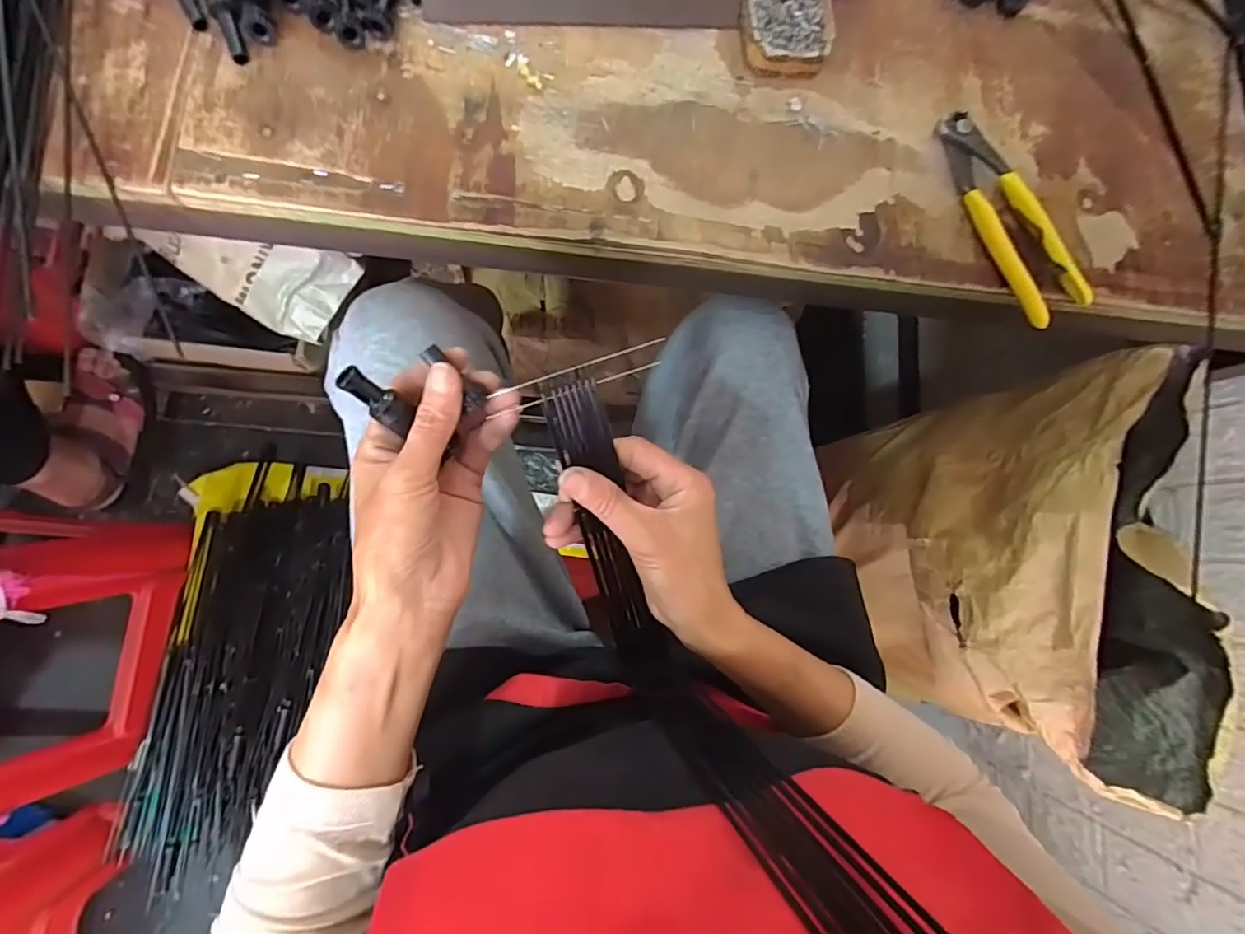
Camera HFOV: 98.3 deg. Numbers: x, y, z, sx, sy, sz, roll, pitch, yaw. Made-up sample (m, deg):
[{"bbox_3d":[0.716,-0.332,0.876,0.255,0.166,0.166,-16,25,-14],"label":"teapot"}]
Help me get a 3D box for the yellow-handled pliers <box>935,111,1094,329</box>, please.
[{"bbox_3d":[0.271,-0.179,0.385,0.045,0.026,0.161,-30,88,-11],"label":"yellow-handled pliers"}]

